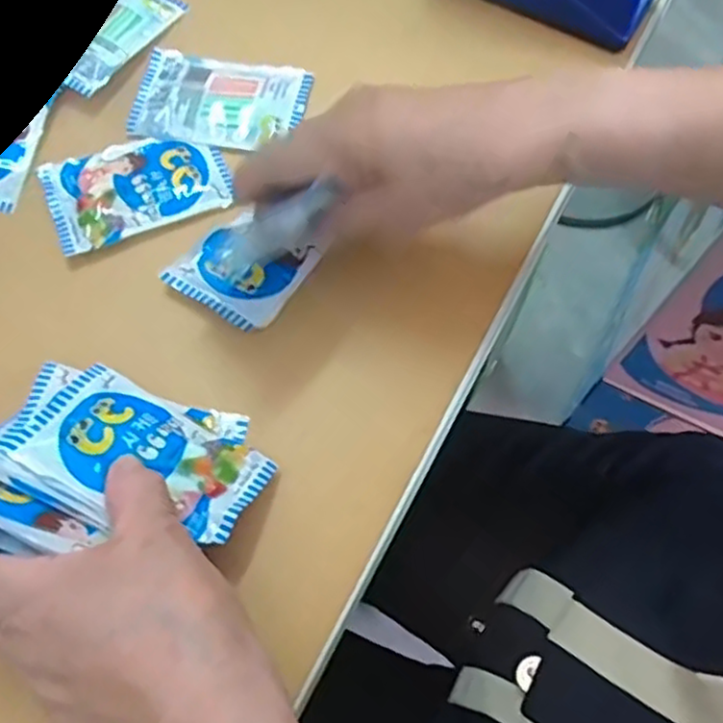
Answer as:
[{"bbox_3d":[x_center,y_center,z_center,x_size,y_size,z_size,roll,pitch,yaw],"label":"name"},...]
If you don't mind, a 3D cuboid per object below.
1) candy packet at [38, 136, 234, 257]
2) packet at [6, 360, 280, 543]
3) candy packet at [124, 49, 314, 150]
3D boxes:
[{"bbox_3d":[-0.130,-0.104,0.411,0.100,0.004,0.069,-19,68,-7],"label":"candy packet"},{"bbox_3d":[-0.096,0.045,0.324,0.095,0.007,0.069,32,45,3],"label":"packet"},{"bbox_3d":[-0.087,-0.161,0.438,0.102,0.007,0.062,9,68,4],"label":"candy packet"}]

